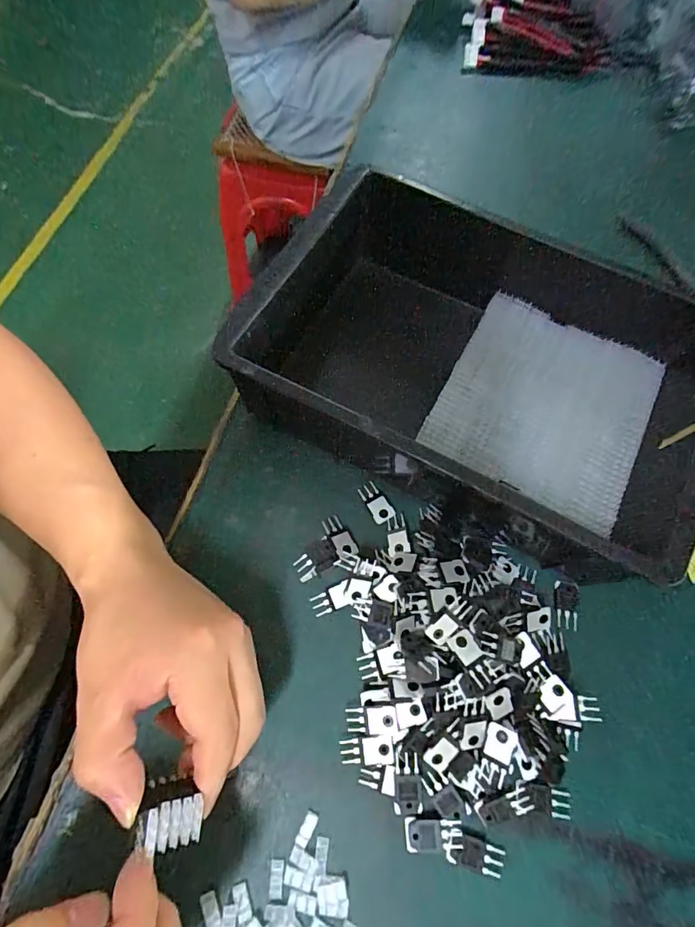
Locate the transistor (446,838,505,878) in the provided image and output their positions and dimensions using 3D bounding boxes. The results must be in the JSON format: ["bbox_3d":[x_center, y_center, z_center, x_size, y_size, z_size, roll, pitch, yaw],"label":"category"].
[{"bbox_3d":[0.071,0.217,0.239,0.031,0.004,0.014,18,70,5],"label":"transistor"}]

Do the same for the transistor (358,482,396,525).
[{"bbox_3d":[0.021,0.028,0.311,0.015,0.004,0.031,-32,73,-13],"label":"transistor"}]

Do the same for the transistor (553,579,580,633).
[{"bbox_3d":[0.148,0.095,0.291,0.016,0.004,0.030,12,69,3],"label":"transistor"}]

